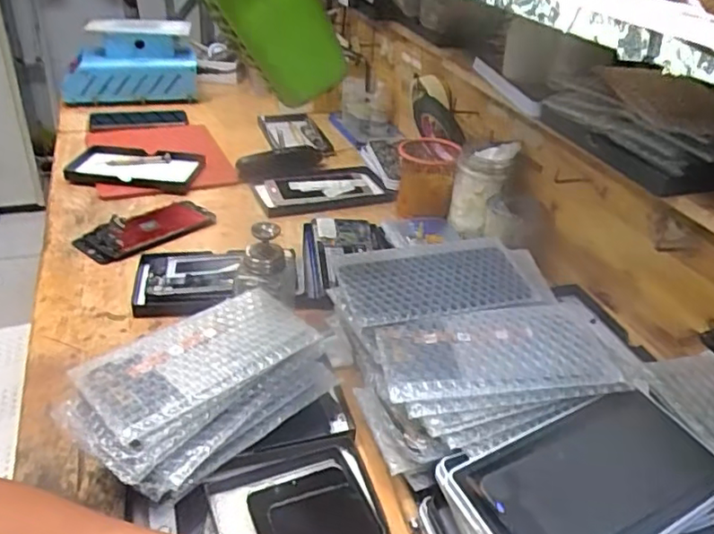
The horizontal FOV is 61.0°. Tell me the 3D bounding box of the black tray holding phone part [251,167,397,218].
[{"bbox_3d":[-0.049,-0.109,0.893,0.201,0.025,0.108,-9,35,-19],"label":"black tray holding phone part"}]

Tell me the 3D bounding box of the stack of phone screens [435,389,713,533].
[{"bbox_3d":[0.159,0.146,0.418,0.182,0.023,0.110,-13,36,-24],"label":"stack of phone screens"}]

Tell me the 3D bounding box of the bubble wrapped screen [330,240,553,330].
[{"bbox_3d":[0.079,0.010,0.535,0.197,0.020,0.088,-5,34,-14],"label":"bubble wrapped screen"}]

